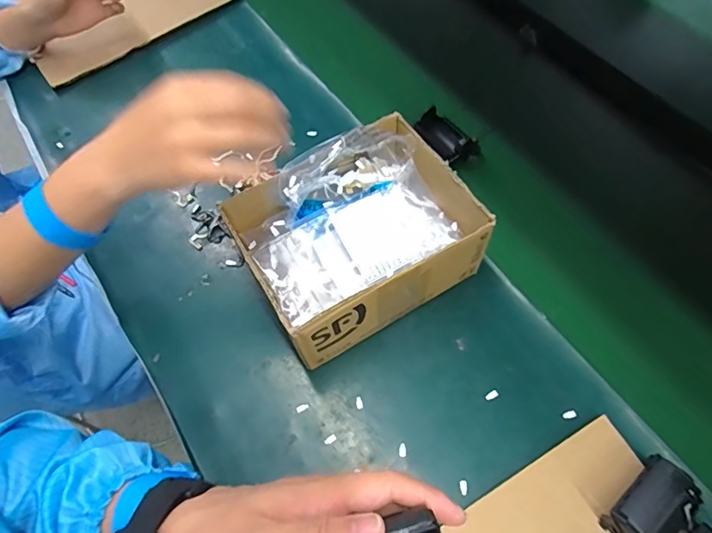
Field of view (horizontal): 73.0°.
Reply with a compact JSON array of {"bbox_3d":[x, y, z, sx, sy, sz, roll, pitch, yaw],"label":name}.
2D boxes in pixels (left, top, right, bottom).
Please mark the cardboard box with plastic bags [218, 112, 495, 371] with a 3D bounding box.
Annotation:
[{"bbox_3d":[0.000,-0.024,0.456,0.194,0.117,0.149,-28,64,-14],"label":"cardboard box with plastic bags"}]

